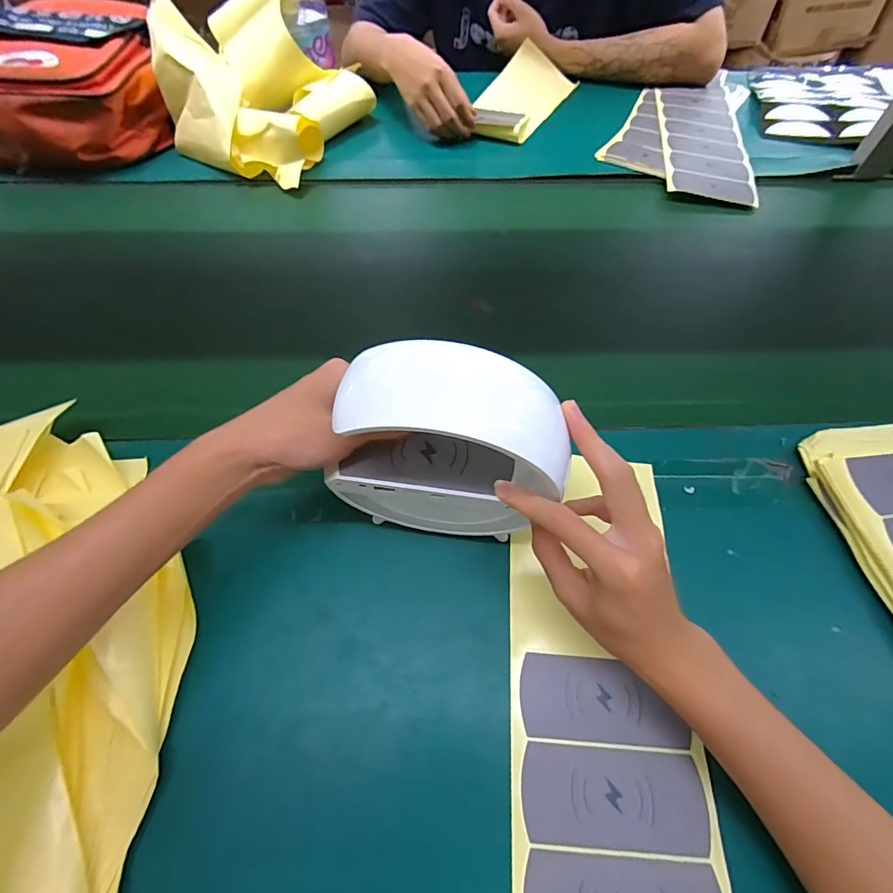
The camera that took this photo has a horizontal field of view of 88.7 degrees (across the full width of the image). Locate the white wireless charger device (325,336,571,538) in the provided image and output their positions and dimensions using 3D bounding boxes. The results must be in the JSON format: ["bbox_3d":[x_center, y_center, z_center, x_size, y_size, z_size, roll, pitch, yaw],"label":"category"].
[{"bbox_3d":[0.001,-0.002,0.284,0.134,0.111,0.074,6,59,2],"label":"white wireless charger device"}]

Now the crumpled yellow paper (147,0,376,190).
[{"bbox_3d":[-0.255,-0.490,0.624,0.235,0.134,0.245,21,60,11],"label":"crumpled yellow paper"}]

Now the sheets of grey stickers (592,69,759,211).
[{"bbox_3d":[0.363,-0.486,0.696,0.204,0.011,0.353,18,60,9],"label":"sheets of grey stickers"}]

